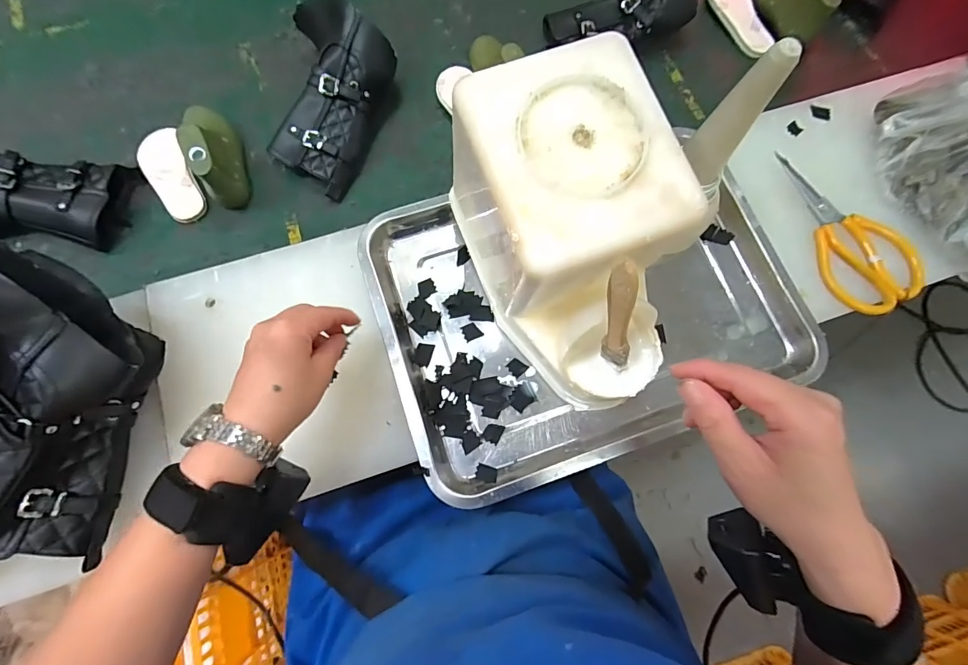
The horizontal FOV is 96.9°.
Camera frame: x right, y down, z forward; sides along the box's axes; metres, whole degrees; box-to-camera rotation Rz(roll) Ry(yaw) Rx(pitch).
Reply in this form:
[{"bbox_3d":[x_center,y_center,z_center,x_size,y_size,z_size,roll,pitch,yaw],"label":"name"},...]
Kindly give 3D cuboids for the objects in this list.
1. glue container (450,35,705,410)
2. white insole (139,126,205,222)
[{"bbox_3d":[0.074,-0.064,0.329,0.135,0.144,0.230,-21,77,-6],"label":"glue container"},{"bbox_3d":[-0.364,-0.183,0.500,0.048,0.021,0.122,-28,79,-8],"label":"white insole"}]

